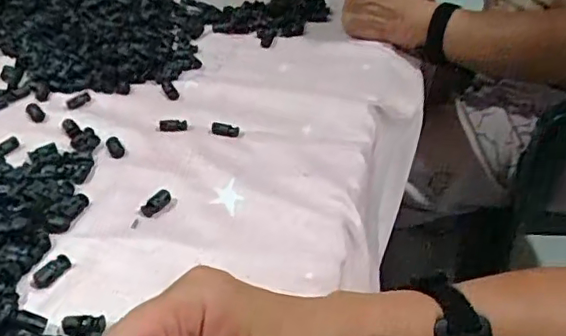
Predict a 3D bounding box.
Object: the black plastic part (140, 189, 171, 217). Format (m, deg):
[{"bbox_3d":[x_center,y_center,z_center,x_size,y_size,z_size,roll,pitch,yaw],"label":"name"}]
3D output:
[{"bbox_3d":[-0.108,0.029,0.500,0.016,0.007,0.030,22,44,30],"label":"black plastic part"}]

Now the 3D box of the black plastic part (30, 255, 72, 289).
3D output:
[{"bbox_3d":[-0.173,0.078,0.437,0.015,0.007,0.030,28,47,35],"label":"black plastic part"}]

